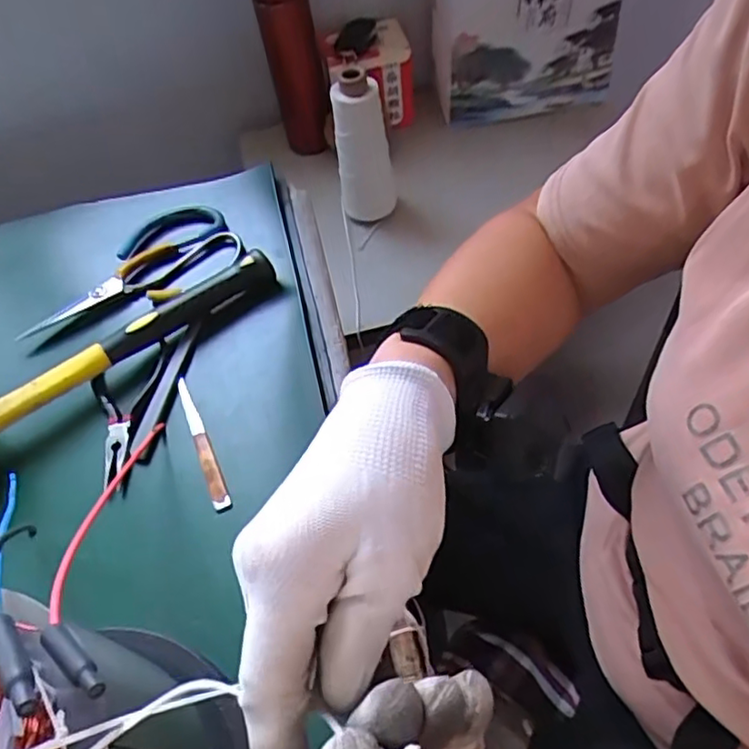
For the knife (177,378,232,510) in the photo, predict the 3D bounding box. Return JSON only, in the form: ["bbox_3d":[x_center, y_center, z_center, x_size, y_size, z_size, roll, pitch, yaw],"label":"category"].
[{"bbox_3d":[-0.118,0.044,0.431,0.011,0.005,0.109,-24,55,-9],"label":"knife"}]

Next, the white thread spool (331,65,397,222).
[{"bbox_3d":[-0.010,-0.258,0.720,0.063,0.162,0.062,-4,55,6],"label":"white thread spool"}]

